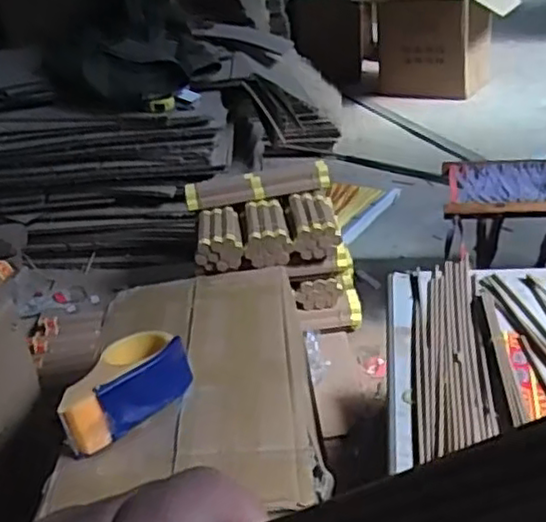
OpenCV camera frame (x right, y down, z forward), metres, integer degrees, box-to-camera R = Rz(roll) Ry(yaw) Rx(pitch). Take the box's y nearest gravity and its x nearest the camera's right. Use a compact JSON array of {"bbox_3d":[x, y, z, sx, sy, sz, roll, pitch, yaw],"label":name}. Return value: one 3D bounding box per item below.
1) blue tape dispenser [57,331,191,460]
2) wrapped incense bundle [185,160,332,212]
[{"bbox_3d":[-0.163,0.136,0.715,0.154,0.058,0.087,-30,37,-34],"label":"blue tape dispenser"},{"bbox_3d":[-0.035,-0.170,1.474,0.314,0.053,0.070,-13,29,-10],"label":"wrapped incense bundle"}]

